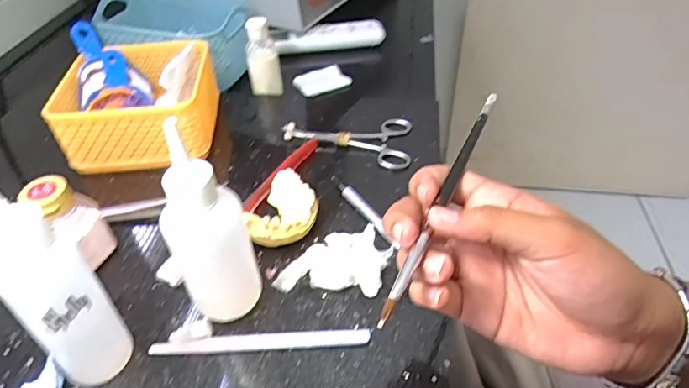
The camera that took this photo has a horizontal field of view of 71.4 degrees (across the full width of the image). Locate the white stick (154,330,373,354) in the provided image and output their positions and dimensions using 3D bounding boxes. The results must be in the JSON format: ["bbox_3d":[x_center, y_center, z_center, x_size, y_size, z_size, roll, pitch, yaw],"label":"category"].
[{"bbox_3d":[-0.053,0.096,0.307,0.138,0.004,0.009,-4,43,-1],"label":"white stick"}]

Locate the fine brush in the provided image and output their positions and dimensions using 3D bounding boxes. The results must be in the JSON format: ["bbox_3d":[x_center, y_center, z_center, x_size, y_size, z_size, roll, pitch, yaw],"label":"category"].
[{"bbox_3d":[0.054,-0.006,0.241,0.007,0.006,0.185,16,44,20],"label":"fine brush"}]

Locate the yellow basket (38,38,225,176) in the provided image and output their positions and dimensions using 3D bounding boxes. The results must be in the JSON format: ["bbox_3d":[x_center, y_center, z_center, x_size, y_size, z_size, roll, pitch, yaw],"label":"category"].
[{"bbox_3d":[-0.199,-0.093,0.469,0.136,0.064,0.133,-6,43,-3],"label":"yellow basket"}]

